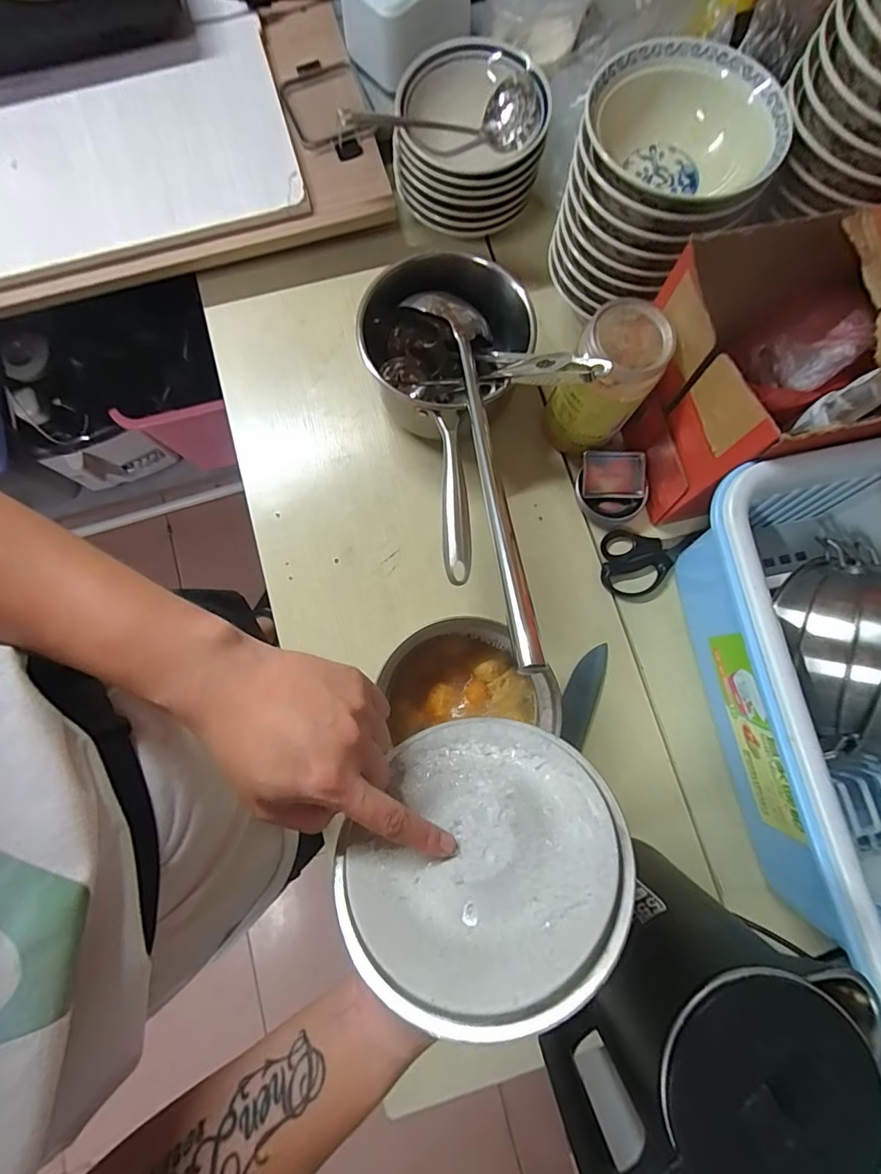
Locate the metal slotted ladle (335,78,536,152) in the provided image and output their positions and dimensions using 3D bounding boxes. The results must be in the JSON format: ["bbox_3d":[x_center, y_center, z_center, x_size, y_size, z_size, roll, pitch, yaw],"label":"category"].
[{"bbox_3d":[-0.001,-0.550,0.585,0.219,0.052,0.064,4,80,0],"label":"metal slotted ladle"}]

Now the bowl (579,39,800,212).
[{"bbox_3d":[0.229,-0.426,0.475,0.163,0.064,0.175,0,80,0],"label":"bowl"}]

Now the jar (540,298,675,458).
[{"bbox_3d":[0.183,-0.223,0.555,0.091,0.164,0.095,0,80,0],"label":"jar"}]

